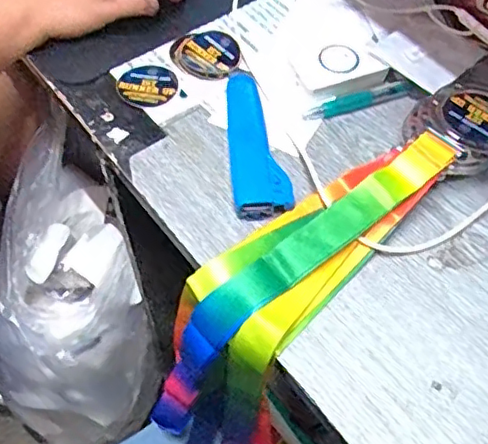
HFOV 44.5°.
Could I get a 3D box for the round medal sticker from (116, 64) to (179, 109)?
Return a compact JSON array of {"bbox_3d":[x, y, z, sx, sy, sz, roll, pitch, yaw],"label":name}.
[{"bbox_3d":[-0.076,-0.108,0.466,0.046,0.004,0.046,0,56,0],"label":"round medal sticker"}]

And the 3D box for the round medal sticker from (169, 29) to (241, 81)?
[{"bbox_3d":[-0.030,-0.135,0.481,0.048,0.004,0.059,-33,58,-10],"label":"round medal sticker"}]

